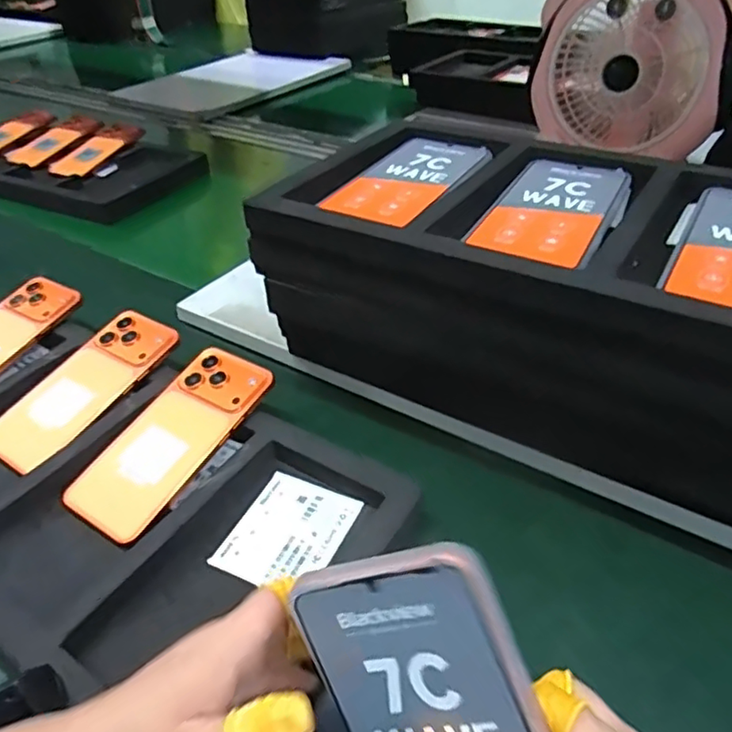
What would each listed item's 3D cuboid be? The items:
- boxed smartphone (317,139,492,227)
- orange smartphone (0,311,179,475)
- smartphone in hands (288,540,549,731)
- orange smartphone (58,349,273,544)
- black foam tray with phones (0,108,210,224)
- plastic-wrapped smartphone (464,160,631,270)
[{"bbox_3d":[0.039,-0.149,0.472,0.080,0.012,0.153,20,44,25],"label":"boxed smartphone"},{"bbox_3d":[-0.238,0.016,0.503,0.081,0.013,0.162,22,58,27],"label":"orange smartphone"},{"bbox_3d":[0.031,0.145,0.224,0.077,0.160,0.007,-20,6,24],"label":"smartphone in hands"},{"bbox_3d":[-0.146,0.052,0.453,0.078,0.008,0.163,23,58,26],"label":"orange smartphone"},{"bbox_3d":[-0.493,-0.334,0.966,0.467,0.048,0.255,16,42,21],"label":"black foam tray with phones"},{"bbox_3d":[0.131,-0.110,0.415,0.077,0.010,0.150,19,43,24],"label":"plastic-wrapped smartphone"}]

